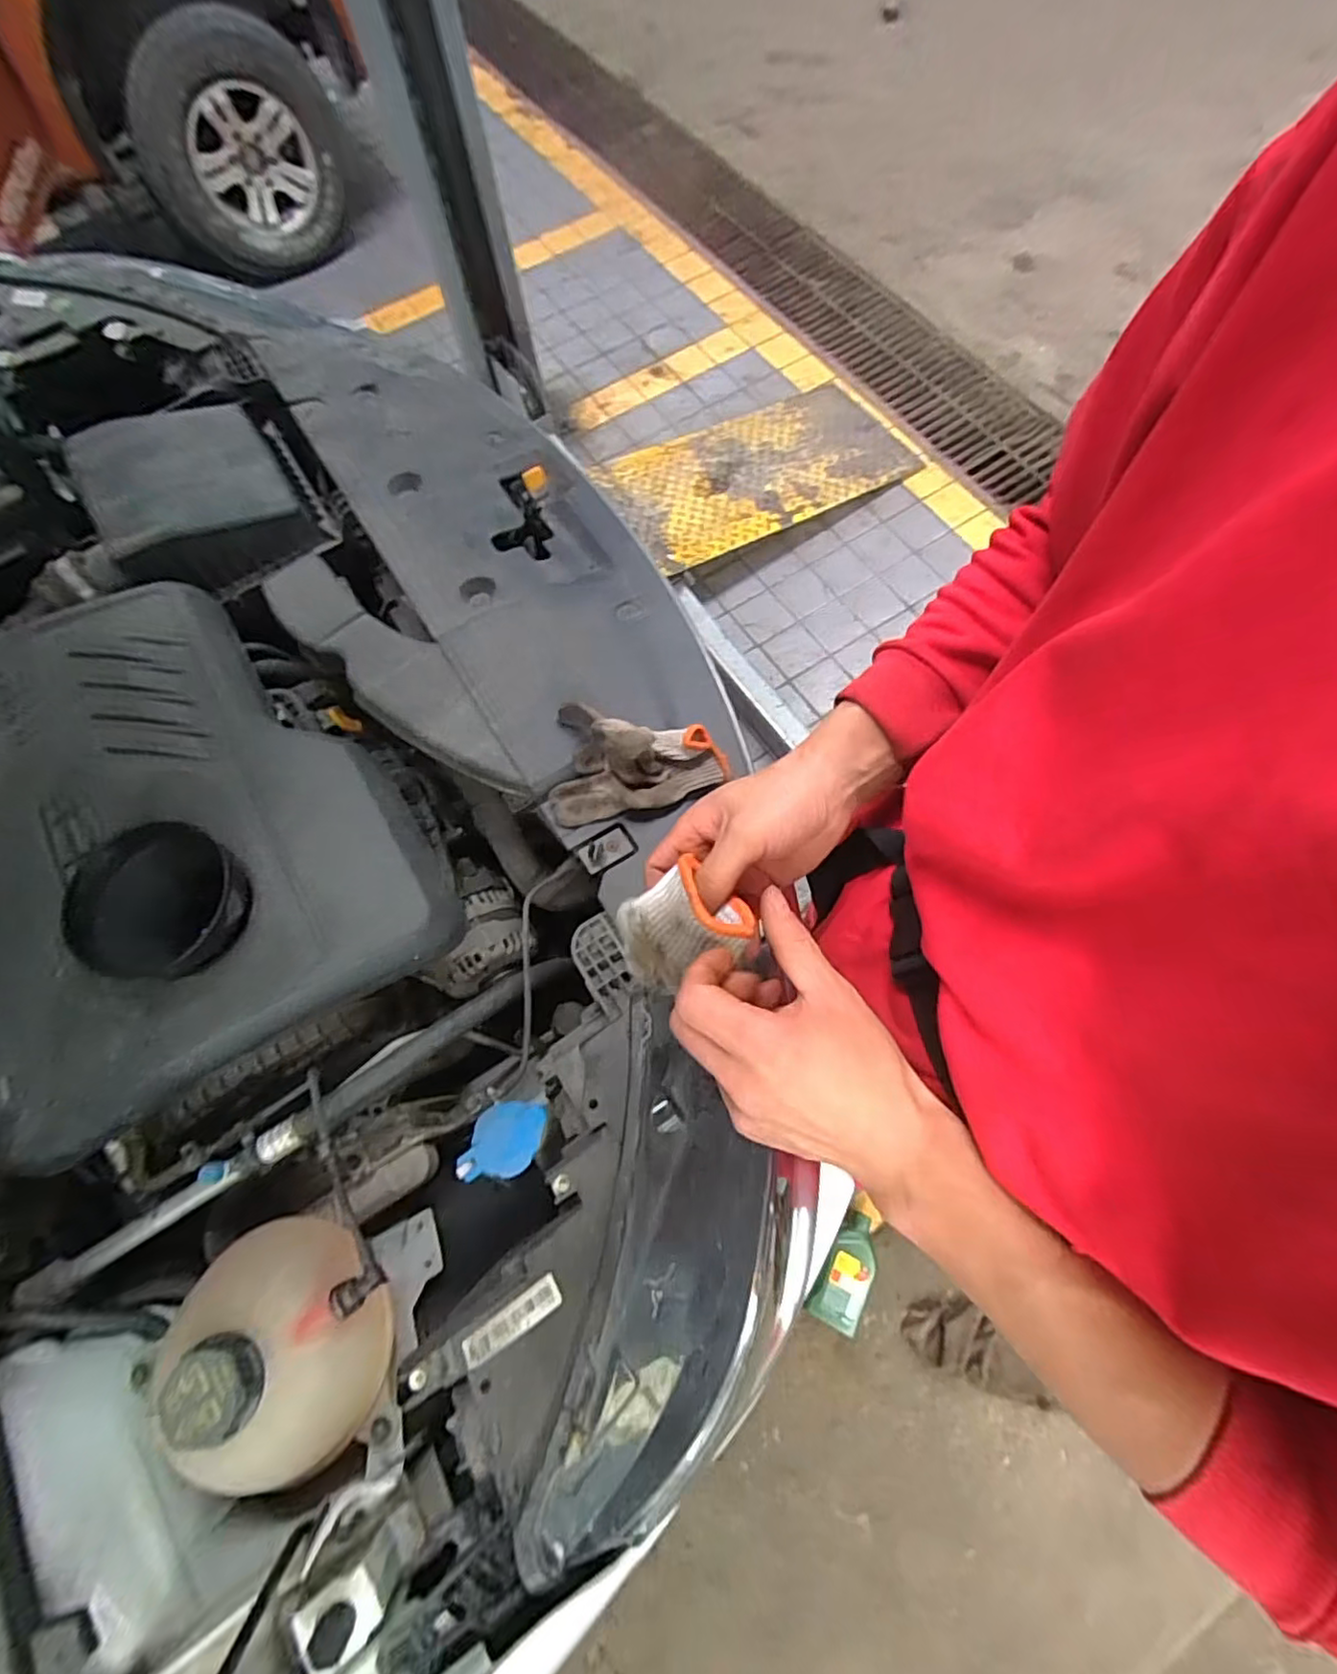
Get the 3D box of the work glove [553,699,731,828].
[{"bbox_3d":[-0.030,-0.070,0.598,0.166,0.076,0.109,5,71,5],"label":"work glove"}]

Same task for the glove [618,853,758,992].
[{"bbox_3d":[0.007,0.054,0.398,0.091,0.033,0.064,-34,75,38],"label":"glove"}]

